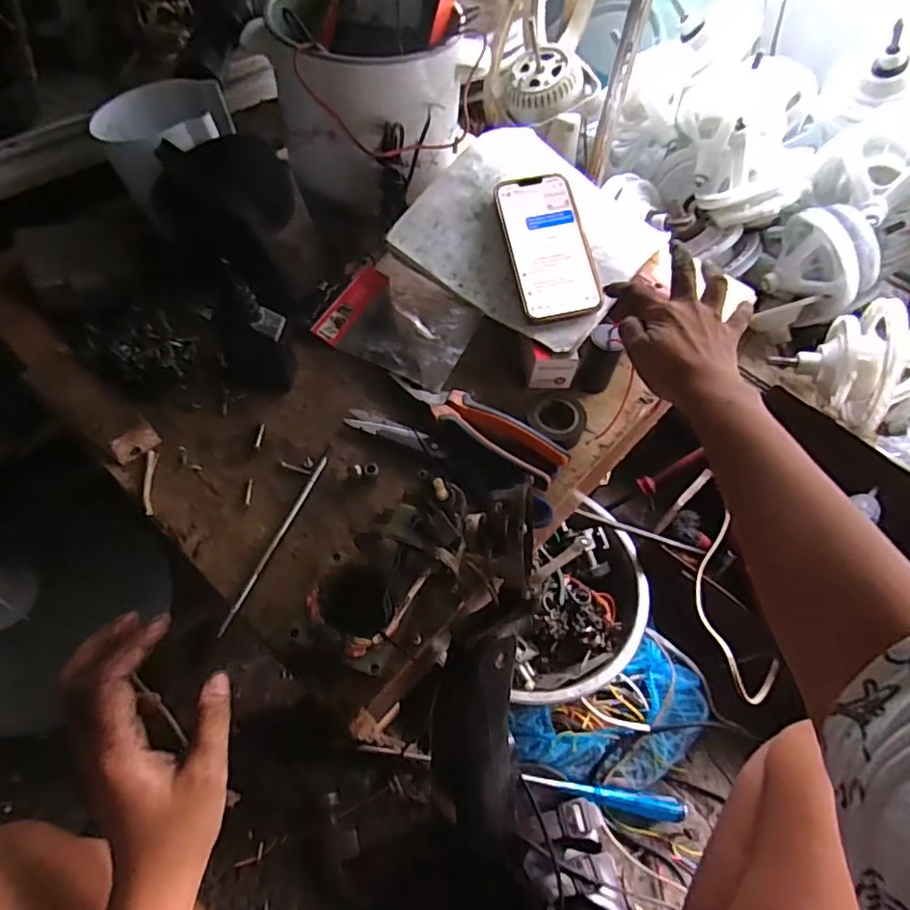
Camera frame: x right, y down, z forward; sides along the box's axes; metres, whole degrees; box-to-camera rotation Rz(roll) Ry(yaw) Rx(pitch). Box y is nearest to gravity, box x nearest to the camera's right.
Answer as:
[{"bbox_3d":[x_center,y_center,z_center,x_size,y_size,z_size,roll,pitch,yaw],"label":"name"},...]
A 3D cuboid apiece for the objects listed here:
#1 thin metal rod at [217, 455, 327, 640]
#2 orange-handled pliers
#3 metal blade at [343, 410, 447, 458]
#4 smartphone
[{"bbox_3d":[-0.148,0.068,0.477,0.007,0.010,0.170,19,59,8],"label":"thin metal rod"},{"bbox_3d":[0.020,-0.031,0.544,0.181,0.023,0.050,35,62,17],"label":"orange-handled pliers"},{"bbox_3d":[-0.055,-0.021,0.540,0.100,0.010,0.022,22,59,9],"label":"metal blade"},{"bbox_3d":[0.093,-0.212,0.582,0.078,0.015,0.159,-9,76,-10],"label":"smartphone"}]

